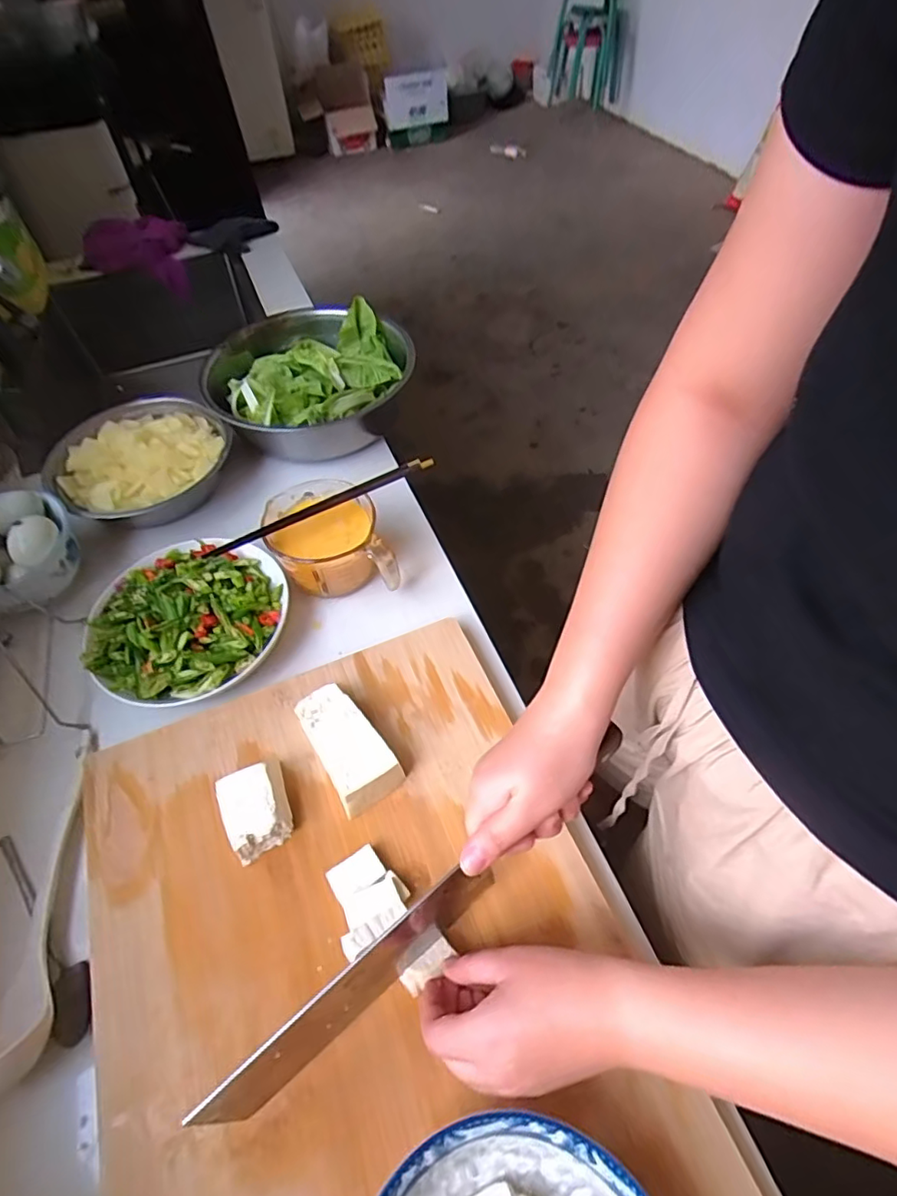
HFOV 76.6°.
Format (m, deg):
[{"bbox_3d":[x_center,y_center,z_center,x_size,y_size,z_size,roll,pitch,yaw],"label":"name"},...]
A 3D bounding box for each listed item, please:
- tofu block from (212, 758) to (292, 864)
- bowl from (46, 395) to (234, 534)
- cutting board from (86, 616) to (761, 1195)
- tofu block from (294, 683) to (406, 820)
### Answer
[{"bbox_3d":[-0.154,0.171,0.460,0.051,0.031,0.062,-21,56,-12],"label":"tofu block"},{"bbox_3d":[-0.374,-0.163,0.703,0.181,0.061,0.194,-2,54,2],"label":"bowl"},{"bbox_3d":[-0.049,0.287,0.387,0.359,0.024,0.554,-20,56,-11],"label":"cutting board"},{"bbox_3d":[-0.089,0.126,0.492,0.053,0.031,0.107,-32,59,-18],"label":"tofu block"}]

